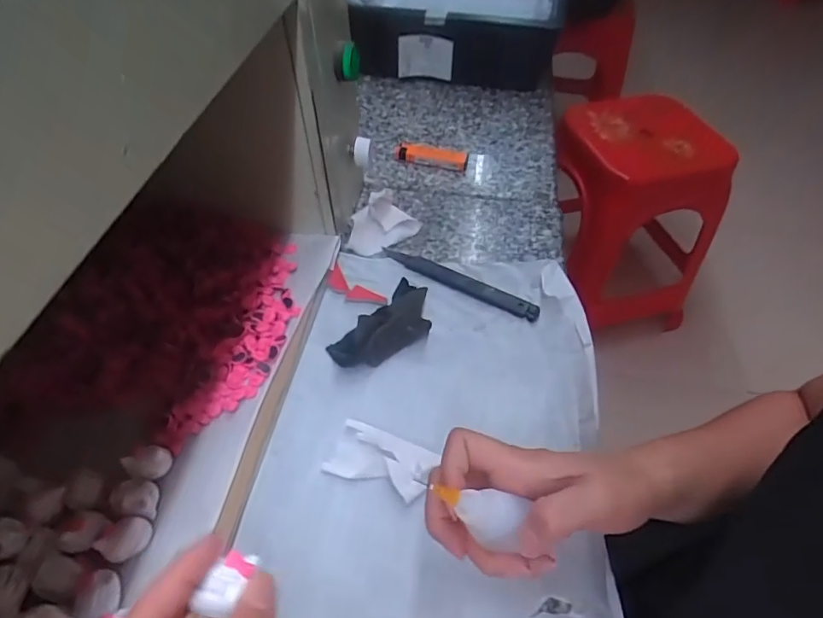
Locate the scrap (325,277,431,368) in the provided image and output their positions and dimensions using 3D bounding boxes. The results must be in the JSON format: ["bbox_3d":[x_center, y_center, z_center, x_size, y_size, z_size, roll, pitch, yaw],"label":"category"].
[{"bbox_3d":[-0.019,0.015,0.392,0.092,0.016,0.049,-37,60,-27],"label":"scrap"}]

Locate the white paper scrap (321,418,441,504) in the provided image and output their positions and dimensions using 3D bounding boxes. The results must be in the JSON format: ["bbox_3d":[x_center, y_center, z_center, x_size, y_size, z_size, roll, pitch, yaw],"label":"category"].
[{"bbox_3d":[-0.019,0.099,0.325,0.067,0.012,0.036,17,53,13],"label":"white paper scrap"}]

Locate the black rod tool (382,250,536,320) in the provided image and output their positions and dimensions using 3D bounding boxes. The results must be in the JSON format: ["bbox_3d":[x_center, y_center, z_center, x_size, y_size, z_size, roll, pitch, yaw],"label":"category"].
[{"bbox_3d":[0.039,-0.023,0.422,0.143,0.007,0.019,26,55,19],"label":"black rod tool"}]

